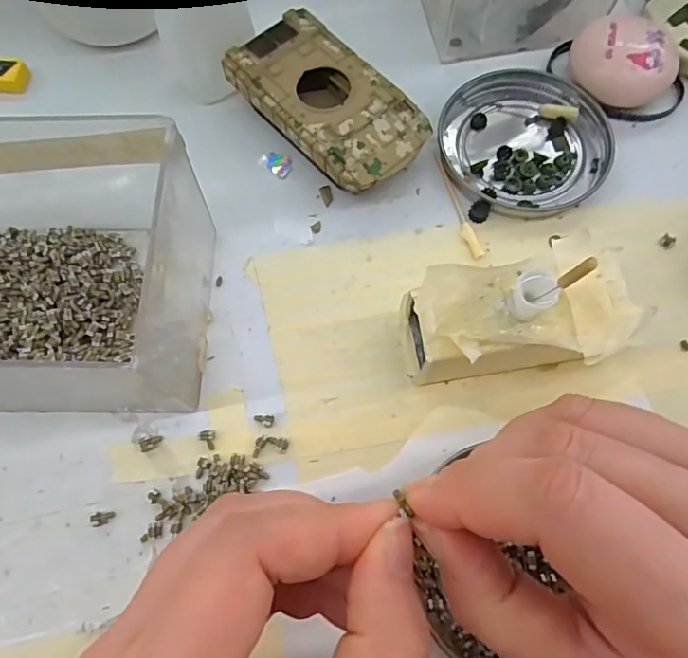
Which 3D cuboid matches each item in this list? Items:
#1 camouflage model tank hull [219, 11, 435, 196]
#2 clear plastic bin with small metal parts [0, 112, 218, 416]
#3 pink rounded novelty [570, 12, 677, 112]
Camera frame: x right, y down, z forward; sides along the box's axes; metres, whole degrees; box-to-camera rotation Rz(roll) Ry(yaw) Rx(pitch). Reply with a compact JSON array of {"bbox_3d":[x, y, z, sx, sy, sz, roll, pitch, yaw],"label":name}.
[{"bbox_3d":[-0.008,-0.101,0.253,0.054,0.025,0.094,-40,75,-12],"label":"camouflage model tank hull"},{"bbox_3d":[-0.148,-0.021,0.203,0.181,0.069,0.094,3,71,2],"label":"clear plastic bin with small metal parts"},{"bbox_3d":[0.133,-0.126,0.260,0.047,0.023,0.037,31,74,11],"label":"pink rounded novelty"}]

